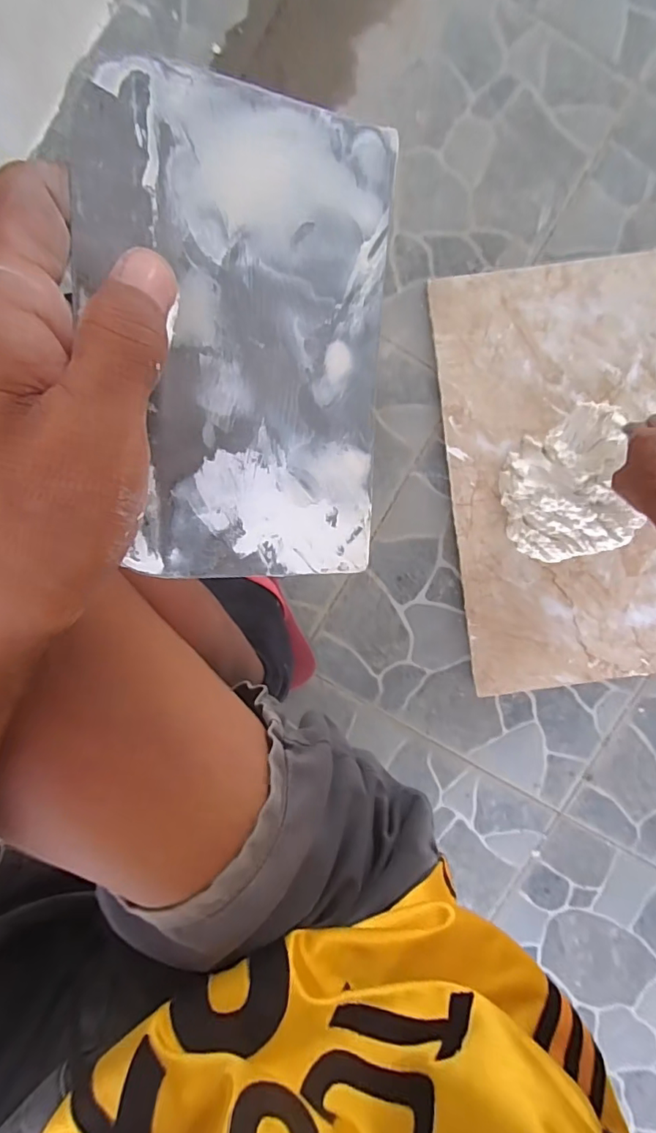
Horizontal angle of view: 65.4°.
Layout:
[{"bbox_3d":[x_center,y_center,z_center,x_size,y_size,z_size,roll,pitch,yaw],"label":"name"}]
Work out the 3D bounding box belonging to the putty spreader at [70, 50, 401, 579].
[{"bbox_3d":[-0.026,-0.069,0.162,0.093,0.004,0.145,0,99,-21],"label":"putty spreader"}]

